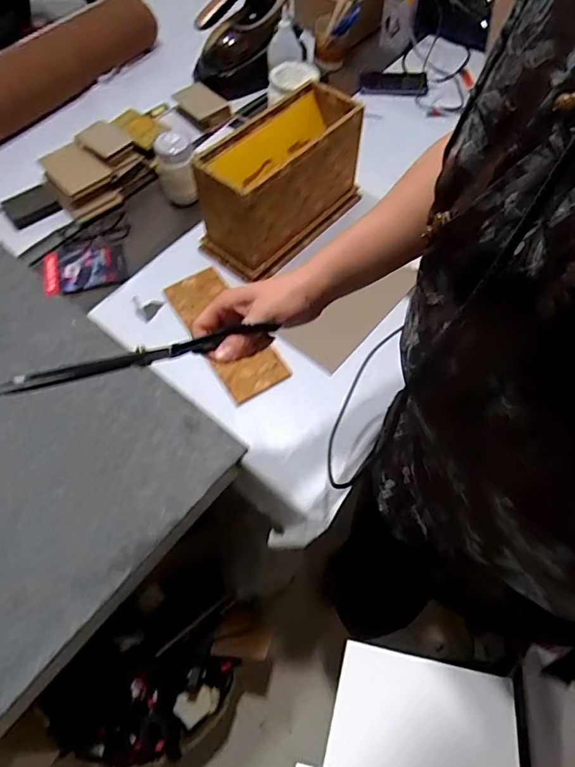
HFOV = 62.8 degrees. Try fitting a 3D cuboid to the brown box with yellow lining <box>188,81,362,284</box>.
[{"bbox_3d":[-0.009,-0.372,0.875,0.132,0.183,0.312,38,68,18],"label":"brown box with yellow lining"}]

